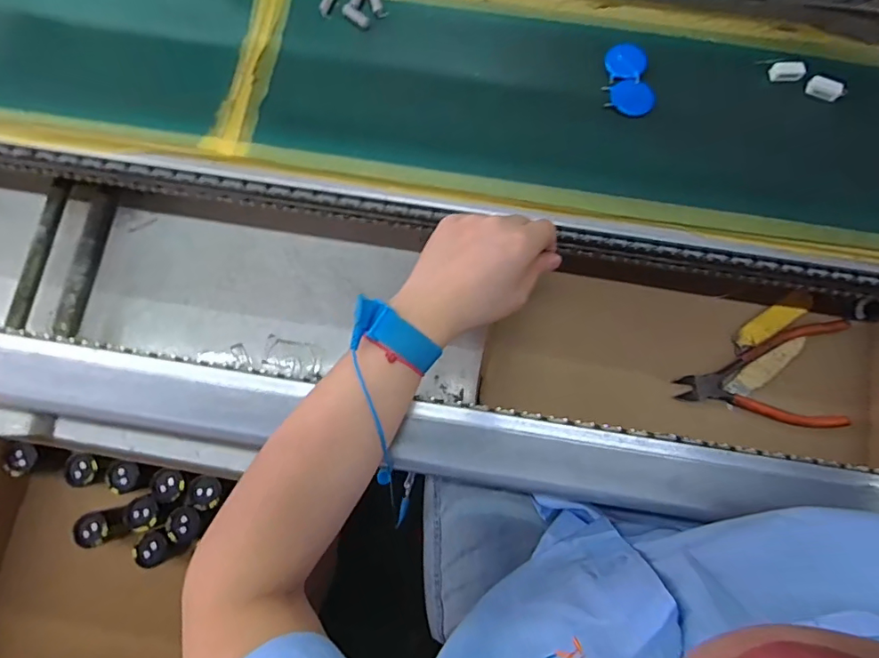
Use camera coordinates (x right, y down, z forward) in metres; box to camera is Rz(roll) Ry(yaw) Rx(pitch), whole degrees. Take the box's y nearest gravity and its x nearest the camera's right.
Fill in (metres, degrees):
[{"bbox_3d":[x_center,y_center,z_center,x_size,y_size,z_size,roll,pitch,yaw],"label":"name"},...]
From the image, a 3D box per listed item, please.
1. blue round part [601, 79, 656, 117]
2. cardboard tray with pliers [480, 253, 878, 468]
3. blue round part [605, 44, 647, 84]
[{"bbox_3d":[0.149,-0.182,0.396,0.038,0.006,0.029,4,79,1],"label":"blue round part"},{"bbox_3d":[0.227,0.029,0.465,0.364,0.046,0.145,9,79,2],"label":"cardboard tray with pliers"},{"bbox_3d":[0.150,-0.213,0.404,0.030,0.007,0.036,6,79,1],"label":"blue round part"}]

